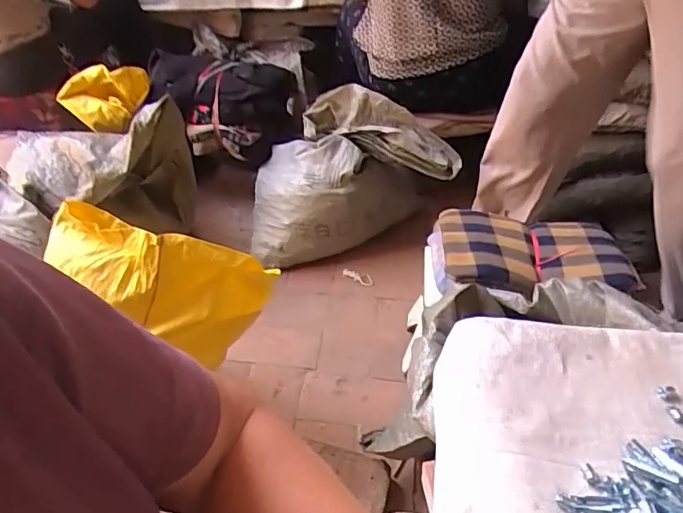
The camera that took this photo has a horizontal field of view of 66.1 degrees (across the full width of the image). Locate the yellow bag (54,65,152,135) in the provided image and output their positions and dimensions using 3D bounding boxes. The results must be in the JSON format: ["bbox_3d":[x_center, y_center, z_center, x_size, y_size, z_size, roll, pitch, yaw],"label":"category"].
[{"bbox_3d":[-0.556,-0.374,1.241,0.198,0.142,0.068,-3,41,-1],"label":"yellow bag"}]

